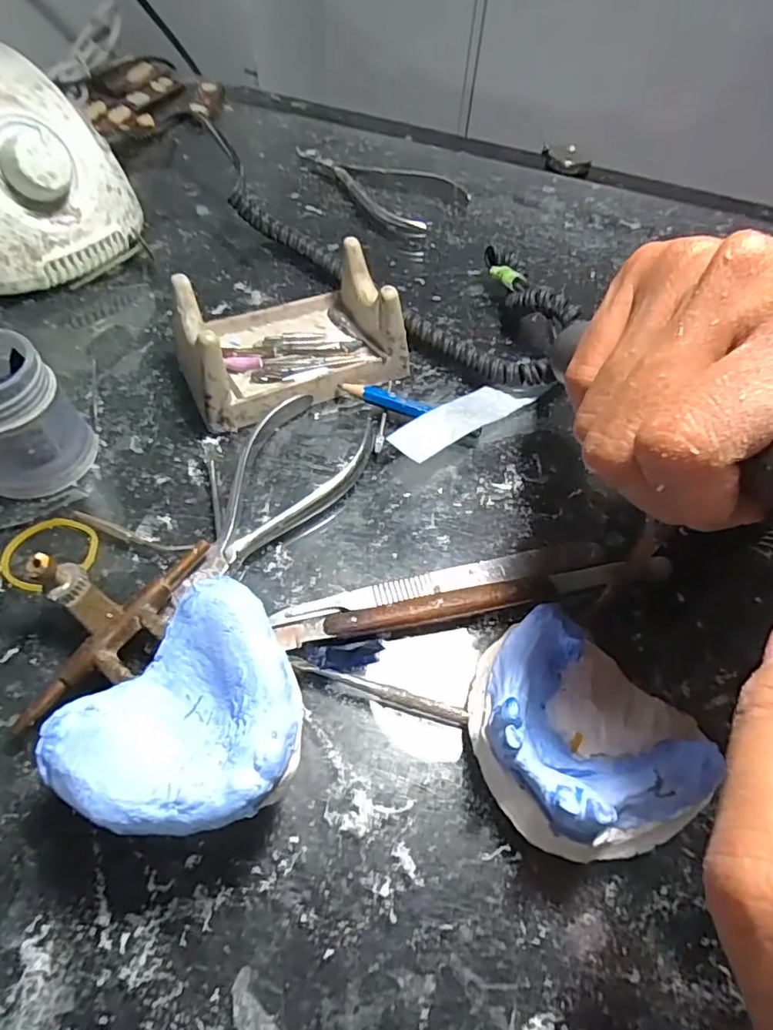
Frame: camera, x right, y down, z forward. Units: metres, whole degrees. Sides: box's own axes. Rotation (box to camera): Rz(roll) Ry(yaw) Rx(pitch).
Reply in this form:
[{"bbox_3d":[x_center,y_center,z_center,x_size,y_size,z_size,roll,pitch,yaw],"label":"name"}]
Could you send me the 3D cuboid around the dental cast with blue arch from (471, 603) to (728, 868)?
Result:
[{"bbox_3d":[0.057,0.066,0.165,0.067,0.036,0.058,34,59,18],"label":"dental cast with blue arch"}]

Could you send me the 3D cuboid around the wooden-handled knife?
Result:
[{"bbox_3d":[0.036,0.031,0.204,0.146,0.008,0.012,-9,56,-10],"label":"wooden-handled knife"}]

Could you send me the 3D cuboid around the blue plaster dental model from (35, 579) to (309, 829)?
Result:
[{"bbox_3d":[-0.050,0.060,0.156,0.058,0.046,0.062,2,56,-3],"label":"blue plaster dental model"}]

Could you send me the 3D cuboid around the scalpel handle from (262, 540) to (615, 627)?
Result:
[{"bbox_3d":[0.023,0.025,0.210,0.129,0.005,0.012,-10,56,-11],"label":"scalpel handle"}]

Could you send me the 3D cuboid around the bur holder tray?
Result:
[{"bbox_3d":[-0.048,-0.087,0.260,0.097,0.042,0.069,-21,59,-18],"label":"bur holder tray"}]

